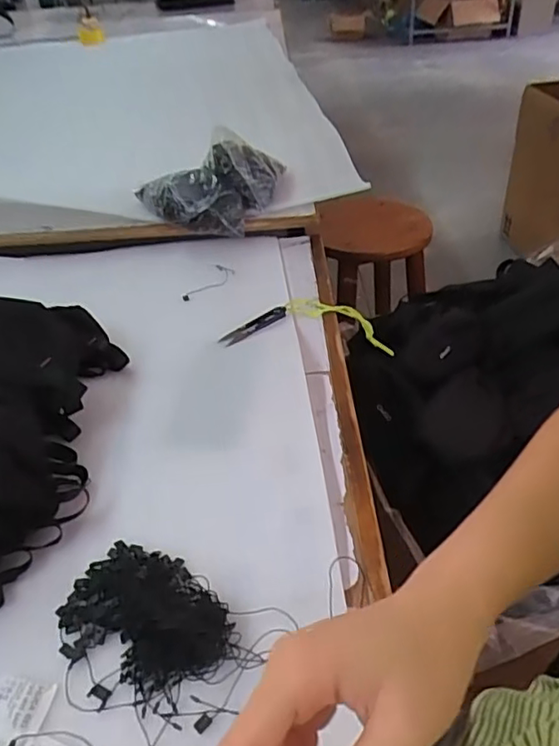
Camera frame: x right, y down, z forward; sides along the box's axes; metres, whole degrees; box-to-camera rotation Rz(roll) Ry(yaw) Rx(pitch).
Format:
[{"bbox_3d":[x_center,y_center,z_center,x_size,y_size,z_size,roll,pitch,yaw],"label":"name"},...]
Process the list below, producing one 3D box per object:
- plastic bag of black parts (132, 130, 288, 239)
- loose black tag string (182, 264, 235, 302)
[{"bbox_3d":[-0.088,-0.276,0.867,0.219,0.099,0.129,-15,39,-13],"label":"plastic bag of black parts"},{"bbox_3d":[-0.094,-0.117,0.788,0.030,0.007,0.085,22,53,23],"label":"loose black tag string"}]

